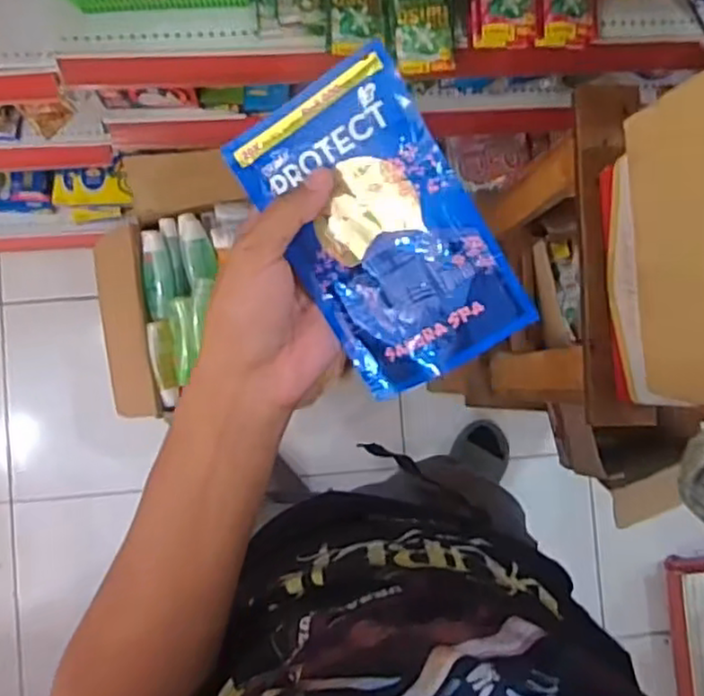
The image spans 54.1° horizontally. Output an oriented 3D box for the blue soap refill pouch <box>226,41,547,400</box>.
[{"bbox_3d":[0.014,-0.058,0.350,0.094,0.008,0.158,-29,95,19],"label":"blue soap refill pouch"}]

